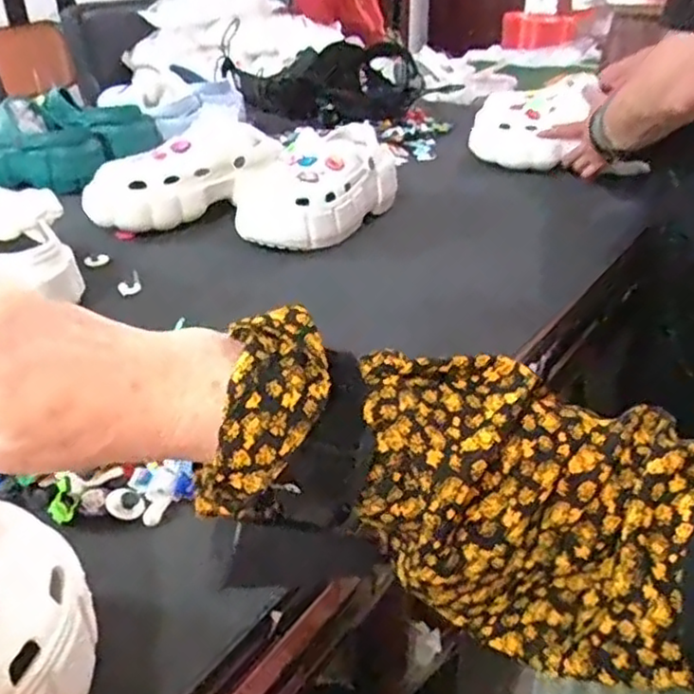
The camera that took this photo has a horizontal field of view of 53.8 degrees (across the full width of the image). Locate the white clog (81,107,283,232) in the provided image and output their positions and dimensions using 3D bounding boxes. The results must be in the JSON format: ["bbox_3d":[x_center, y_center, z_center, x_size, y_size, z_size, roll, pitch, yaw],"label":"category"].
[{"bbox_3d":[-0.206,-0.225,0.880,0.261,0.089,0.093,-34,44,-24],"label":"white clog"}]

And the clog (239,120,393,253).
[{"bbox_3d":[-0.041,-0.207,0.867,0.134,0.094,0.236,16,34,23],"label":"clog"}]

